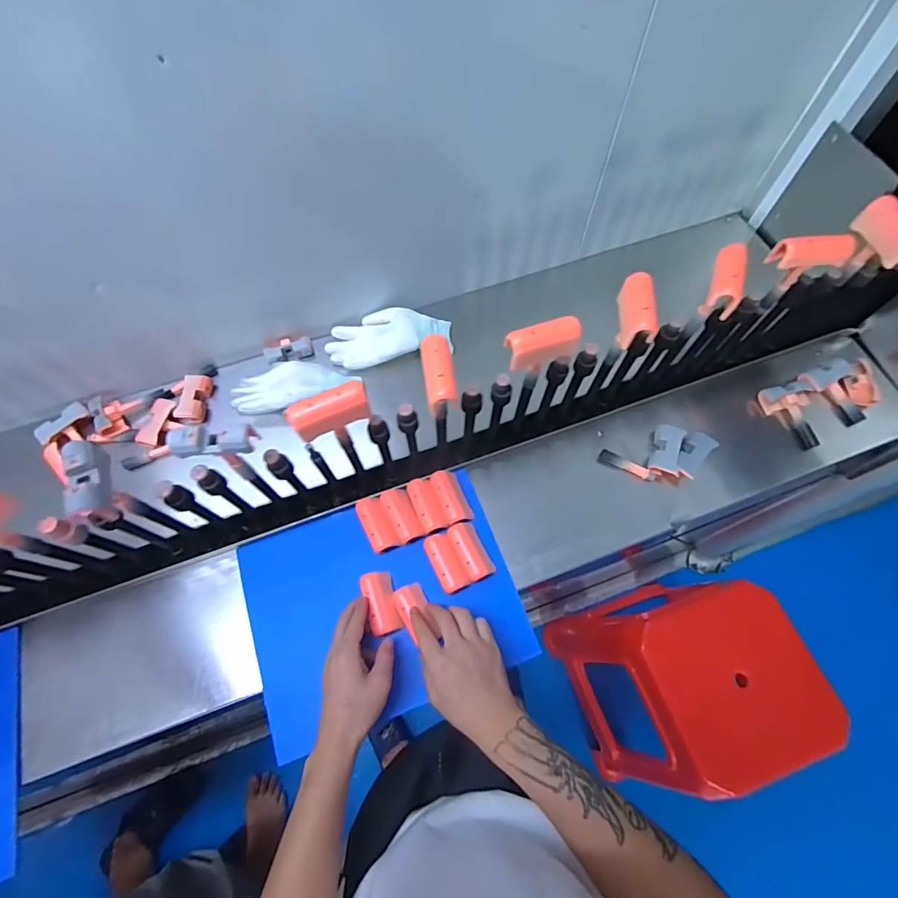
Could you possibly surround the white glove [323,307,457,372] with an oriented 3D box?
[{"bbox_3d":[-0.100,-0.189,0.778,0.207,0.039,0.114,-14,65,-6],"label":"white glove"}]

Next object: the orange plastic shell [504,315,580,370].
[{"bbox_3d":[0.100,-0.110,0.492,0.078,0.041,0.030,-17,65,-7],"label":"orange plastic shell"}]

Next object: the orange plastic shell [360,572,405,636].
[{"bbox_3d":[-0.086,0.195,0.596,0.038,0.014,0.078,-18,73,-8],"label":"orange plastic shell"}]

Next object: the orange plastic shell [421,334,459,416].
[{"bbox_3d":[-0.010,-0.077,0.470,0.029,0.018,0.080,-8,65,-3],"label":"orange plastic shell"}]

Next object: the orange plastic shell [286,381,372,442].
[{"bbox_3d":[-0.117,-0.037,0.464,0.074,0.044,0.028,-20,66,-9],"label":"orange plastic shell"}]

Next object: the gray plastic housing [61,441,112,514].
[{"bbox_3d":[-0.335,0.027,0.439,0.029,0.037,0.070,-17,65,-8],"label":"gray plastic housing"}]

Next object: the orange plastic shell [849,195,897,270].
[{"bbox_3d":[0.522,-0.258,0.556,0.026,0.049,0.075,-19,66,-8],"label":"orange plastic shell"}]

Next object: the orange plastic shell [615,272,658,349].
[{"bbox_3d":[0.203,-0.152,0.510,0.032,0.038,0.075,2,64,2],"label":"orange plastic shell"}]

